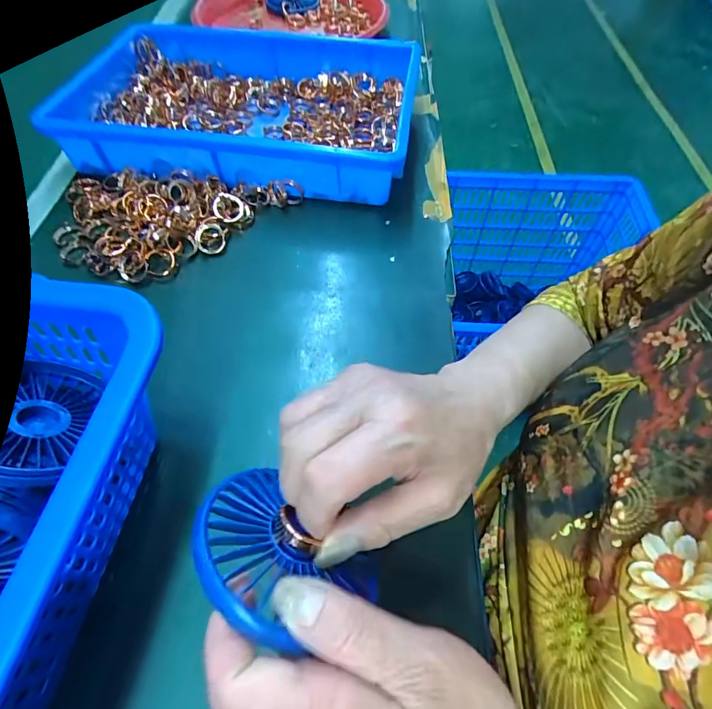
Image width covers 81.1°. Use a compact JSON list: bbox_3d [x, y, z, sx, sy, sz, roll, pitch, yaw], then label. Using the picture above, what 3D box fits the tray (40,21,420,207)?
[{"bbox_3d":[-0.116,-0.283,0.468,0.355,0.064,0.253,6,56,5],"label":"tray"}]

